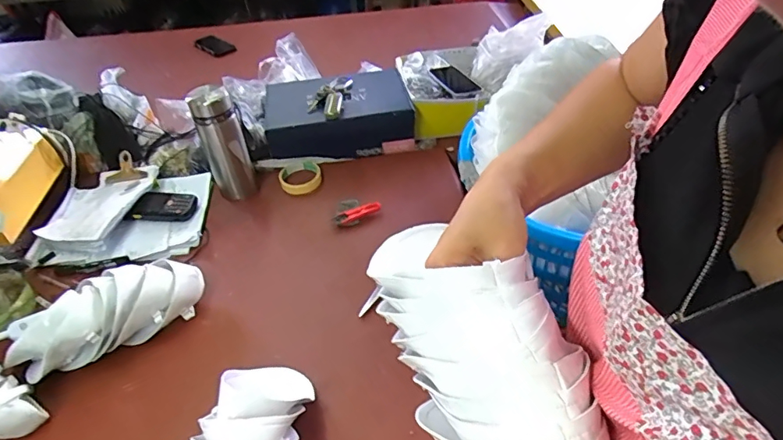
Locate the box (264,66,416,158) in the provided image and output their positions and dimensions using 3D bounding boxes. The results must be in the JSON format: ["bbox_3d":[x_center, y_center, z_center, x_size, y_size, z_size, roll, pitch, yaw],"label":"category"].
[{"bbox_3d":[-0.124,-0.247,1.148,0.322,0.121,0.199,-9,42,-6],"label":"box"}]

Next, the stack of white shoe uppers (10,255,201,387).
[{"bbox_3d":[-0.444,0.144,0.767,0.290,0.095,0.115,-20,44,-17],"label":"stack of white shoe uppers"}]

